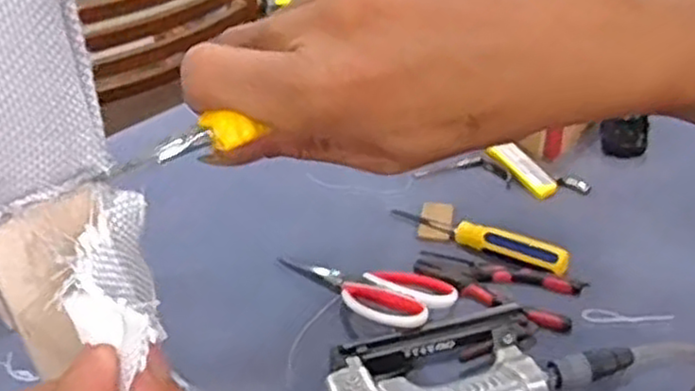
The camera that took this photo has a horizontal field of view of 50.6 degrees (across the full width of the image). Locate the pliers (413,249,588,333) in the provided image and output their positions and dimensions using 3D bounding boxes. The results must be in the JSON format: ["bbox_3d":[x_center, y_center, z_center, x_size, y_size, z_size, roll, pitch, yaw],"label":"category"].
[{"bbox_3d":[0.141,0.086,0.713,0.158,0.013,0.073,11,37,22],"label":"pliers"}]

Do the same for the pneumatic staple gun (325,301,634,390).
[{"bbox_3d":[0.095,0.145,0.614,0.257,0.045,0.131,-20,37,-22],"label":"pneumatic staple gun"}]

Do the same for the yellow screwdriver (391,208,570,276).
[{"bbox_3d":[0.132,0.040,0.762,0.194,0.019,0.024,18,40,29],"label":"yellow screwdriver"}]

